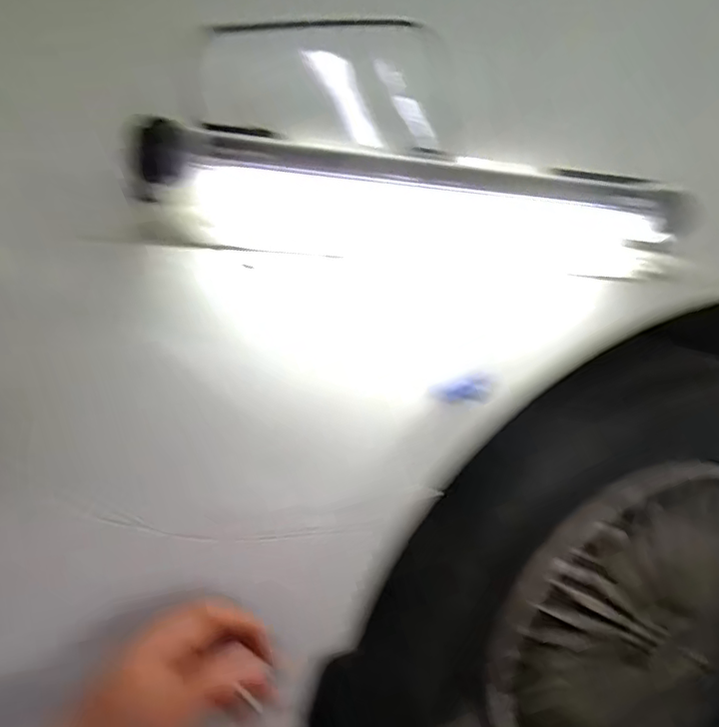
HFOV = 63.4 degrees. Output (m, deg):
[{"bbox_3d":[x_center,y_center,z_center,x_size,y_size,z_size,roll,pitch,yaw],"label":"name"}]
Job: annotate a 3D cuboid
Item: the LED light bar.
[{"bbox_3d":[0.049,-0.120,0.393,0.393,0.052,0.040,3,19,-13],"label":"LED light bar"}]

